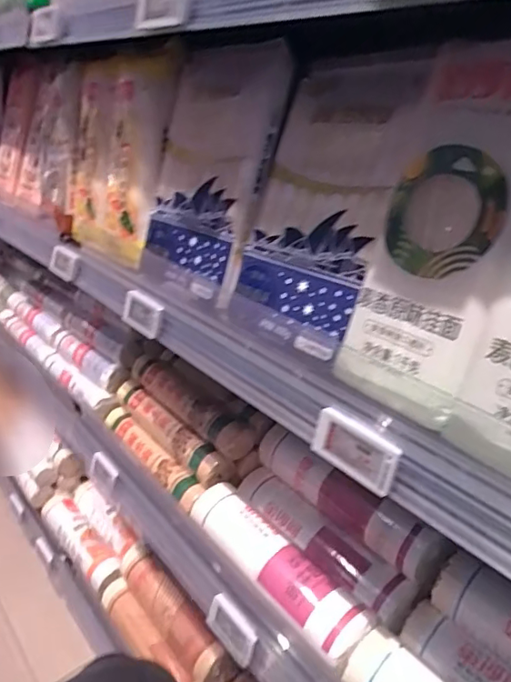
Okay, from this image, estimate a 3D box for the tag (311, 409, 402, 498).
[{"bbox_3d":[0.072,0.079,0.377,0.012,0.038,0.067,-18,31,-41],"label":"tag"}]

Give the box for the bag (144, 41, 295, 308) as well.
[{"bbox_3d":[-0.046,-0.183,0.571,0.176,0.260,0.068,25,14,39],"label":"bag"}]

